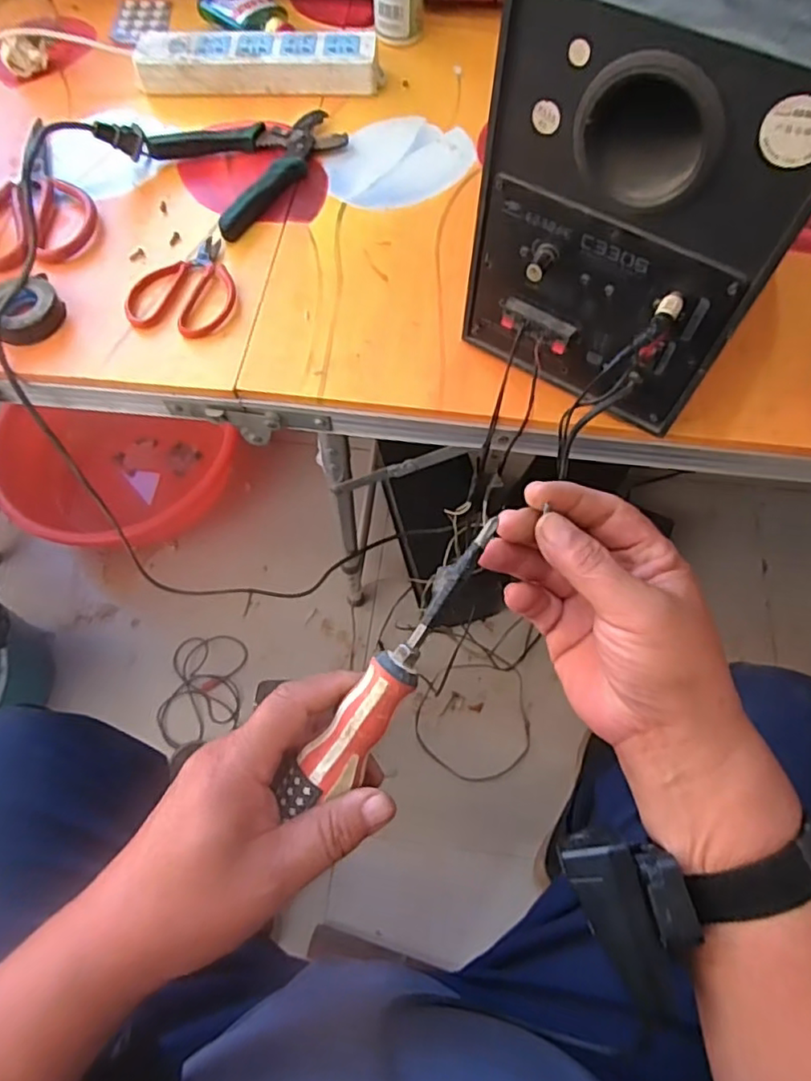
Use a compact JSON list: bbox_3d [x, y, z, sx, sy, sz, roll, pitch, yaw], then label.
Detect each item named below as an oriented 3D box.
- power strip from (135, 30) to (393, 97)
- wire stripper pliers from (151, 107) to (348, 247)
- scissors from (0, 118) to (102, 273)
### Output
[{"bbox_3d":[-0.140,-0.465,0.590,0.227,0.033,0.066,0,65,1],"label":"power strip"},{"bbox_3d":[-0.124,-0.338,0.537,0.153,0.020,0.130,-33,69,-13],"label":"wire stripper pliers"},{"bbox_3d":[-0.311,-0.297,0.524,0.106,0.016,0.166,4,65,3],"label":"scissors"}]

